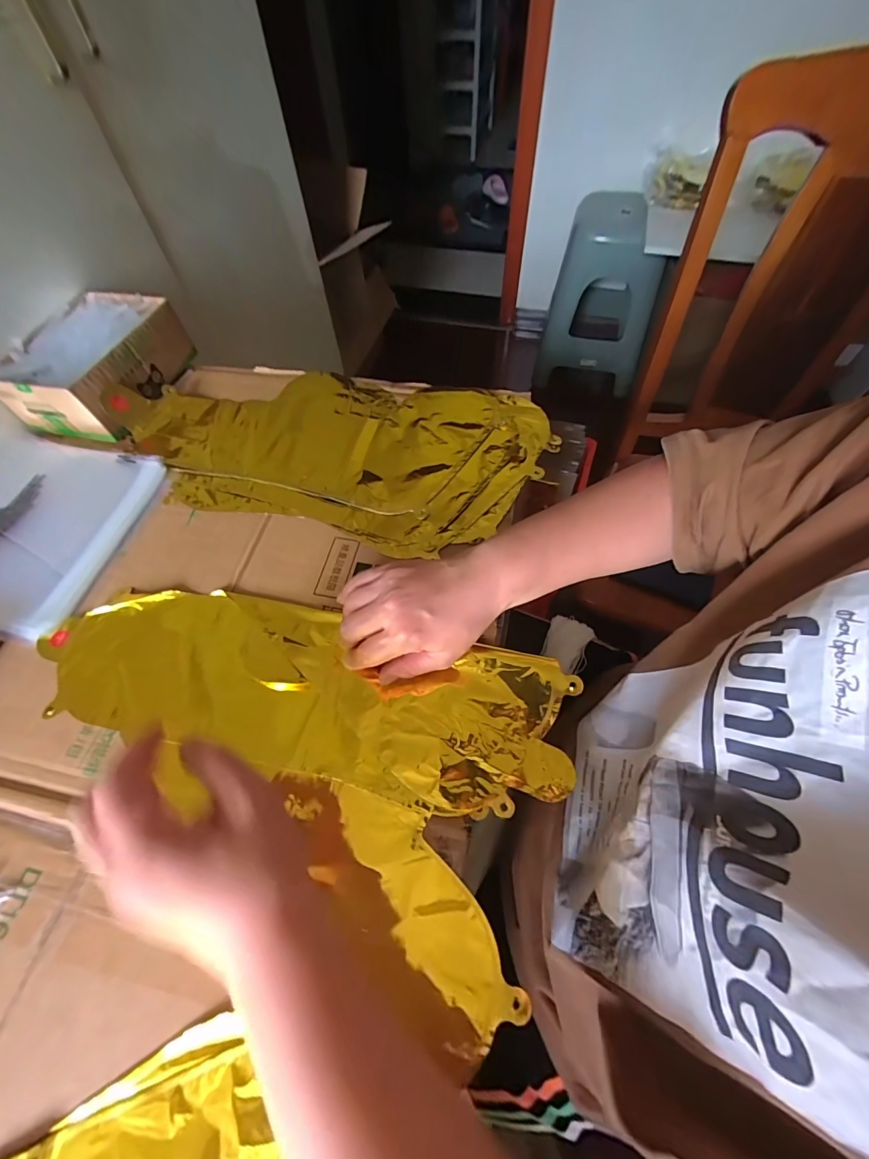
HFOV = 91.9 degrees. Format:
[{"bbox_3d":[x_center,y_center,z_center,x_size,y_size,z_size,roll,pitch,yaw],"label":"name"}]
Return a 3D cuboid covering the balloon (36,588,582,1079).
[{"bbox_3d":[-0.117,0.111,0.332,0.418,0.015,0.226,19,63,11],"label":"balloon"}]

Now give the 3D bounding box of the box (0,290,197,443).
[{"bbox_3d":[-0.397,-0.257,0.506,0.127,0.069,0.182,14,62,11],"label":"box"}]

